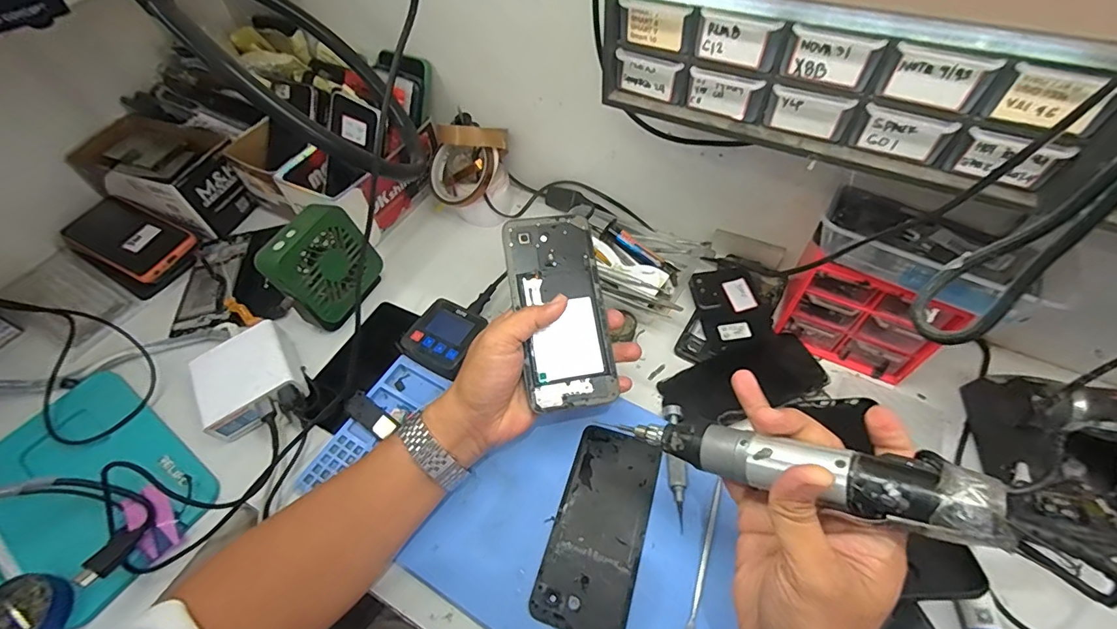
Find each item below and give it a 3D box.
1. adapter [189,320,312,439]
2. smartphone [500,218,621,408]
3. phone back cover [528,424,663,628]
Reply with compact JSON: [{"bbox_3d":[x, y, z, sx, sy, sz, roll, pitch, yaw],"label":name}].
[{"bbox_3d":[-0.307,0.068,0.481,0.089,0.053,0.095,-30,59,-16],"label":"adapter"},{"bbox_3d":[0.002,-0.005,0.402,0.075,0.007,0.162,-9,79,-7],"label":"smartphone"},{"bbox_3d":[0.035,0.175,0.403,0.073,0.008,0.160,14,57,13],"label":"phone back cover"}]

